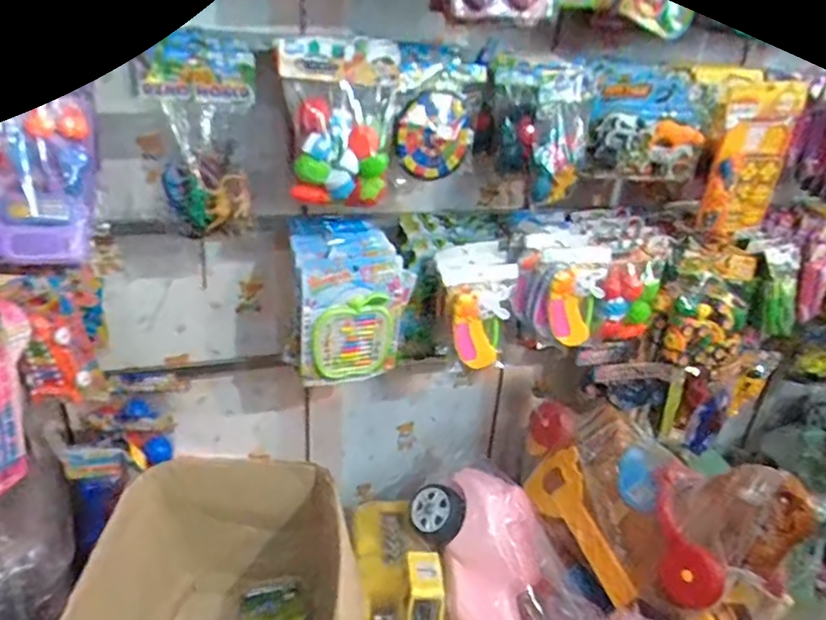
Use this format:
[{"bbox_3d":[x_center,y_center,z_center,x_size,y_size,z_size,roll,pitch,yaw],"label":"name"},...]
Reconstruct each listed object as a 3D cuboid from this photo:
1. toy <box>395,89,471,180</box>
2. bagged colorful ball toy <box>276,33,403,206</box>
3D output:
[{"bbox_3d":[0.041,-0.334,1.108,0.156,0.165,0.026,6,31,-31],"label":"toy"},{"bbox_3d":[-0.130,-0.332,1.012,0.194,0.270,0.079,4,27,-3],"label":"bagged colorful ball toy"}]

